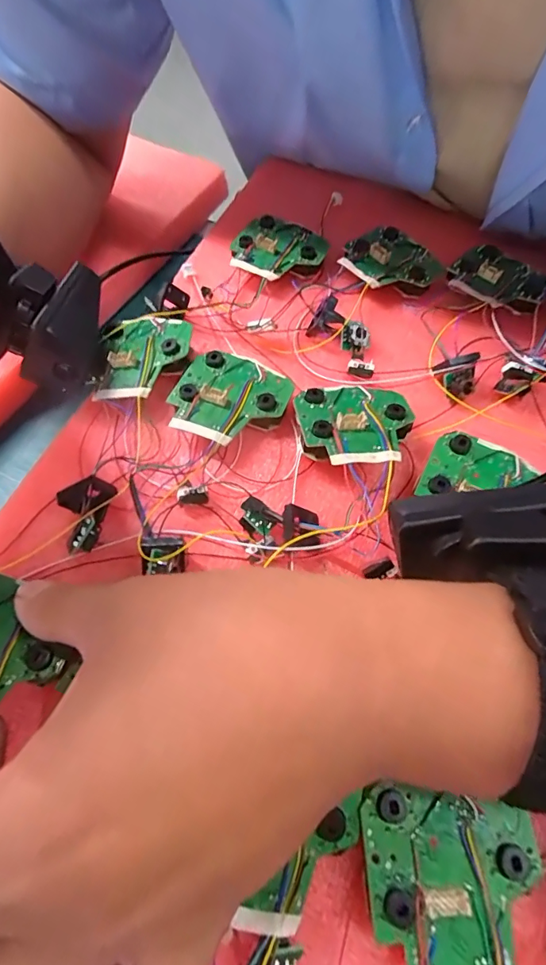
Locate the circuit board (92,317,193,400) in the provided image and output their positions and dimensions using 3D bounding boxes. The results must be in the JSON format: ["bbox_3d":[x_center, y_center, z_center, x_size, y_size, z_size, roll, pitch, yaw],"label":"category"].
[{"bbox_3d":[-0.066,-0.066,0.230,0.044,0.007,0.051,2,62,0],"label":"circuit board"}]

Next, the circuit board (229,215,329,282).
[{"bbox_3d":[0.003,-0.141,0.273,0.053,0.005,0.050,23,64,10],"label":"circuit board"}]

